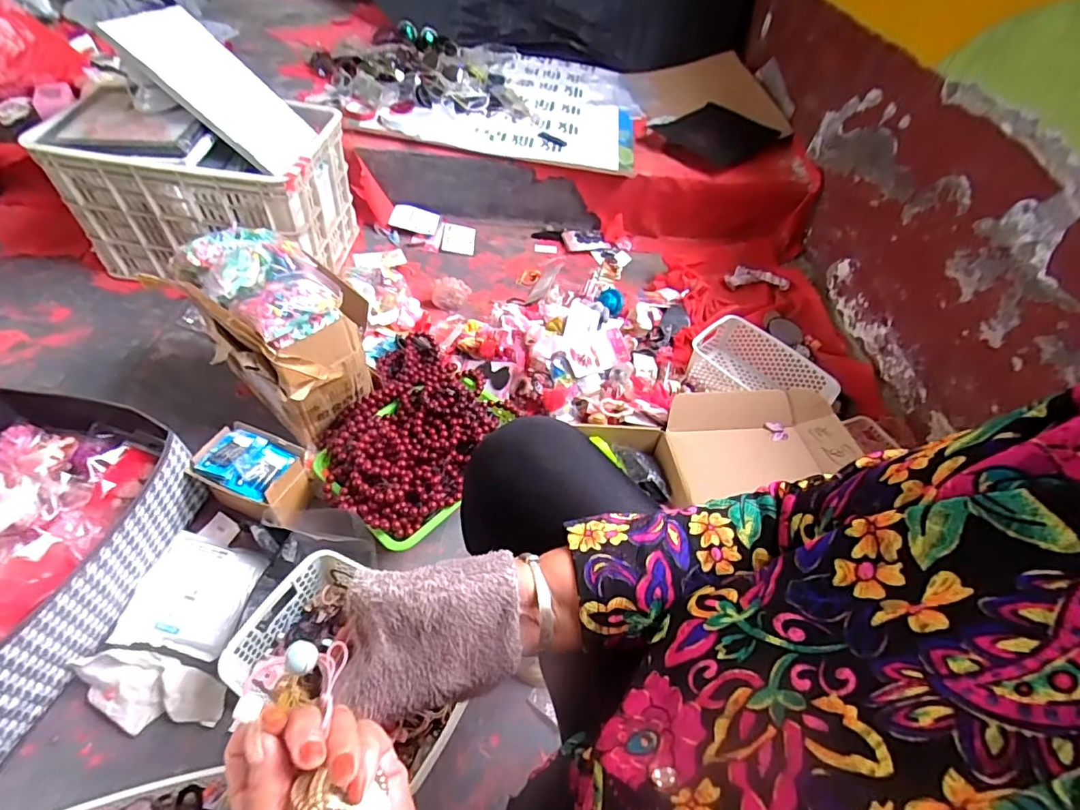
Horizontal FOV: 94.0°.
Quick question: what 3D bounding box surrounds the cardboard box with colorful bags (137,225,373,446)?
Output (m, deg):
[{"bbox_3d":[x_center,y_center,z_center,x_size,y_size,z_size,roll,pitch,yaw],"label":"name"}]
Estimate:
[{"bbox_3d":[-0.440,-0.118,0.862,0.248,0.284,0.191,23,53,14],"label":"cardboard box with colorful bags"}]

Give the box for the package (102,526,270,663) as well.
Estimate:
[{"bbox_3d":[-0.501,0.272,0.736,0.152,0.026,0.161,8,49,1],"label":"package"}]

